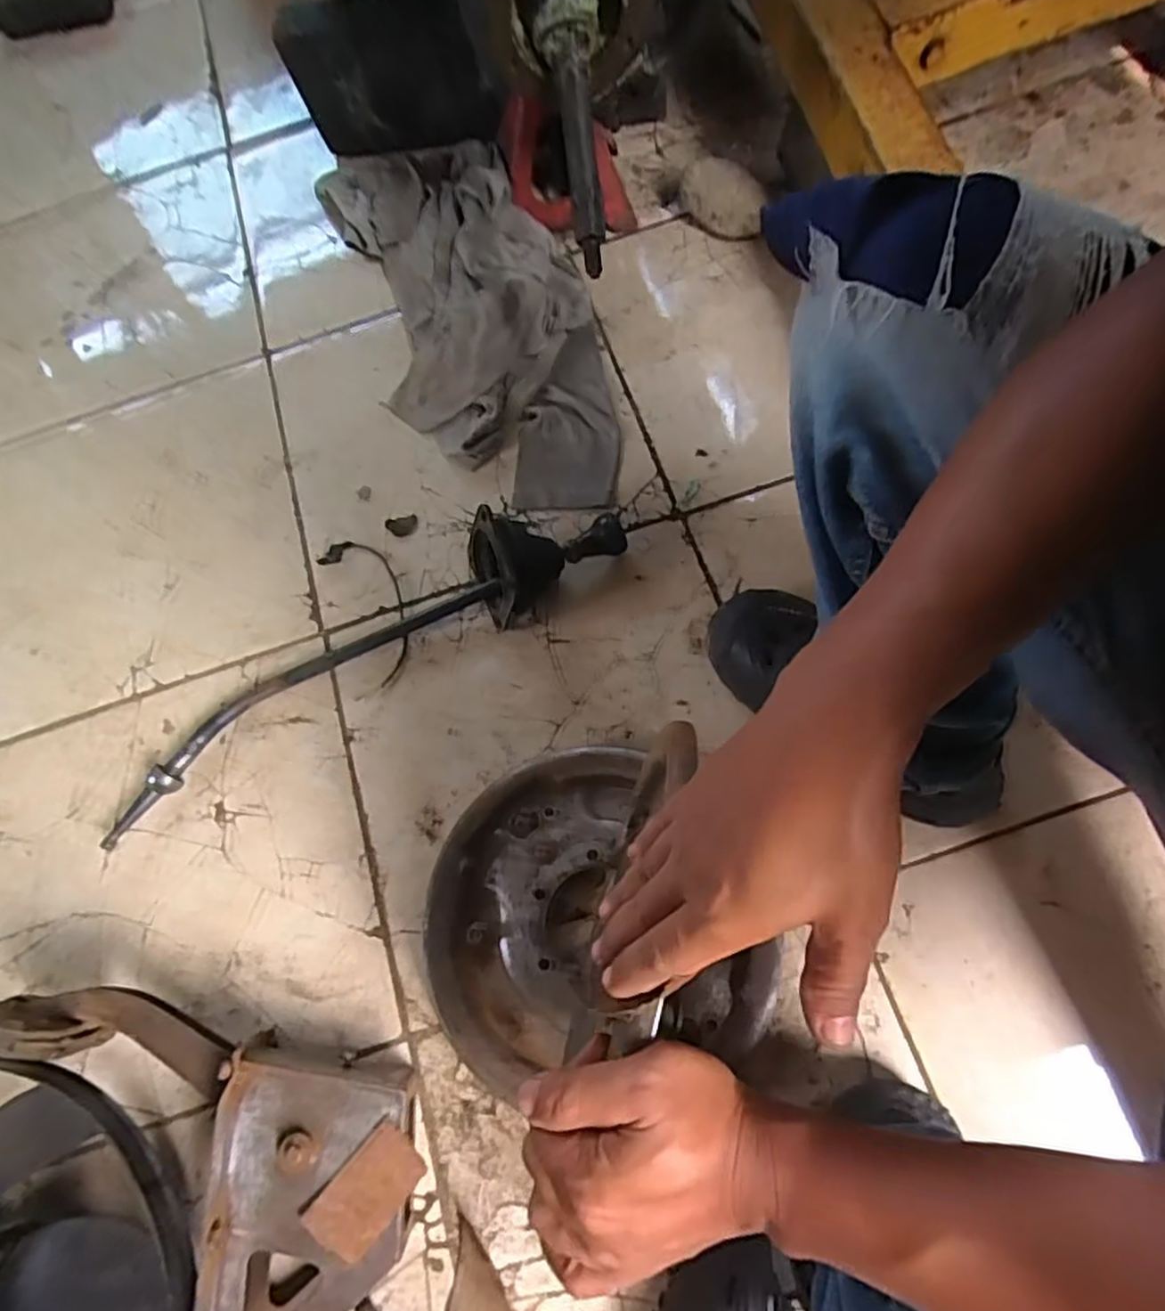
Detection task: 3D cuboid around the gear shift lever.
[{"bbox_3d":[-0.226,-0.007,0.686,0.590,0.091,0.107,-32,74,-7],"label":"gear shift lever"}]

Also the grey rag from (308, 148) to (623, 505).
[{"bbox_3d":[-0.133,-0.422,0.816,0.257,0.072,0.574,-20,71,-1],"label":"grey rag"}]

